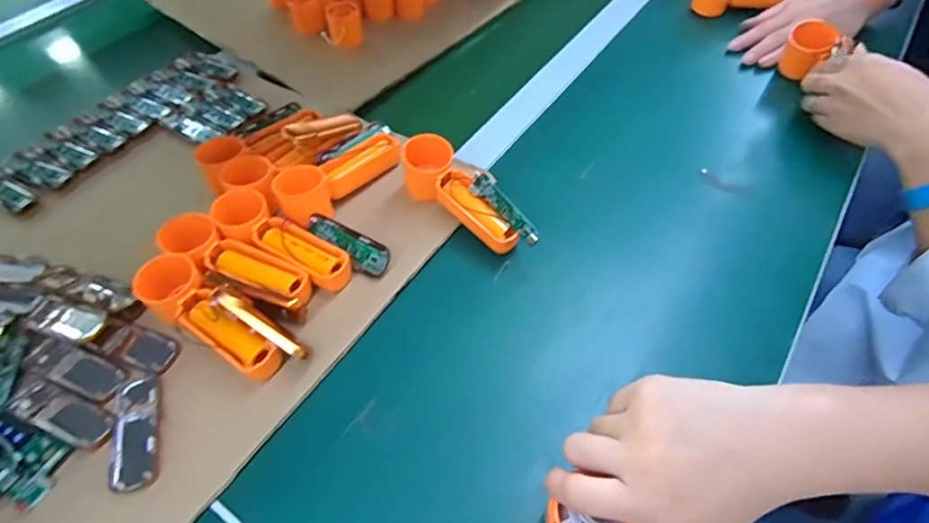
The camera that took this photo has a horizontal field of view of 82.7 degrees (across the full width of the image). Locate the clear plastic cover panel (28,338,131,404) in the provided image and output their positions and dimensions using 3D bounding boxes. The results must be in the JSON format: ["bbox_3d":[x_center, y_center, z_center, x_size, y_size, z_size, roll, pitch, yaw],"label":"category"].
[{"bbox_3d":[-0.292,0.080,0.397,0.086,0.005,0.028,18,56,17],"label":"clear plastic cover panel"}]

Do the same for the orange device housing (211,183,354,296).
[{"bbox_3d":[-0.150,-0.016,0.434,0.127,0.038,0.045,26,59,22],"label":"orange device housing"}]

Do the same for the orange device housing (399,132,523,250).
[{"bbox_3d":[-0.006,-0.055,0.467,0.048,0.044,0.133,-36,72,-22],"label":"orange device housing"}]

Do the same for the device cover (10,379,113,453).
[{"bbox_3d":[-0.284,0.106,0.370,0.085,0.006,0.026,17,56,17],"label":"device cover"}]

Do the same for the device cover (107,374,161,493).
[{"bbox_3d":[-0.227,0.114,0.362,0.029,0.005,0.083,-16,53,-8],"label":"device cover"}]

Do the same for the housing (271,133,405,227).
[{"bbox_3d":[-0.114,-0.082,0.485,0.040,0.041,0.131,30,60,24],"label":"housing"}]

